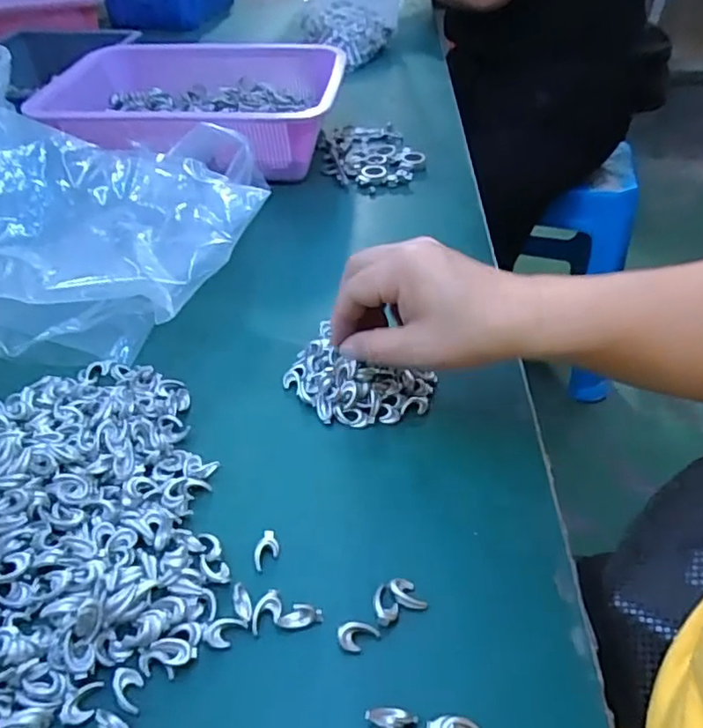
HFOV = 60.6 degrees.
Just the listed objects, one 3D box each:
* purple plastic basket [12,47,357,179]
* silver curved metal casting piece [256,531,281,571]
[{"bbox_3d":[-0.177,-0.279,0.663,0.300,0.075,0.228,2,43,4],"label":"purple plastic basket"},{"bbox_3d":[-0.044,0.096,0.315,0.012,0.004,0.022,0,43,-2],"label":"silver curved metal casting piece"}]

